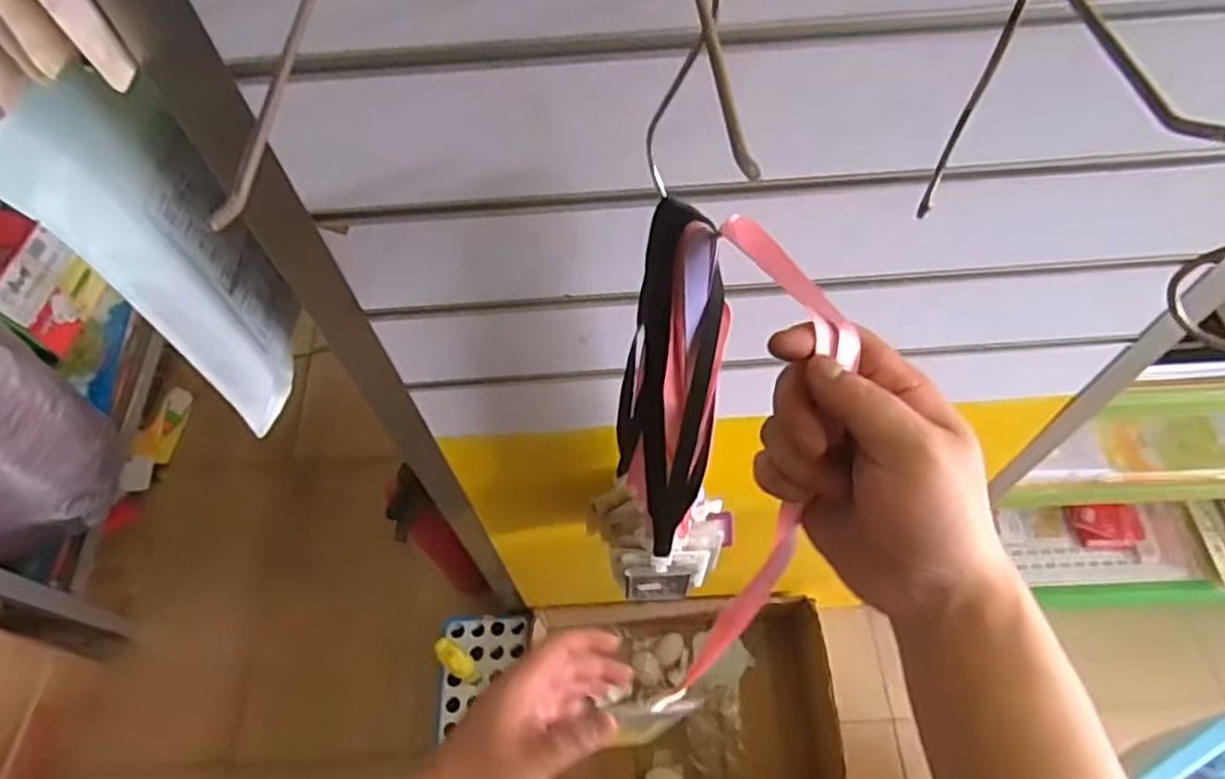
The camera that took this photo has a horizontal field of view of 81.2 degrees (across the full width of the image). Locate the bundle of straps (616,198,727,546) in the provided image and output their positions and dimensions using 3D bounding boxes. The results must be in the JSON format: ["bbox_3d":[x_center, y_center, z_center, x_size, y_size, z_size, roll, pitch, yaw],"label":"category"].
[{"bbox_3d":[0.040,0.020,0.513,0.059,0.366,0.064,13,61,10],"label":"bundle of straps"}]

